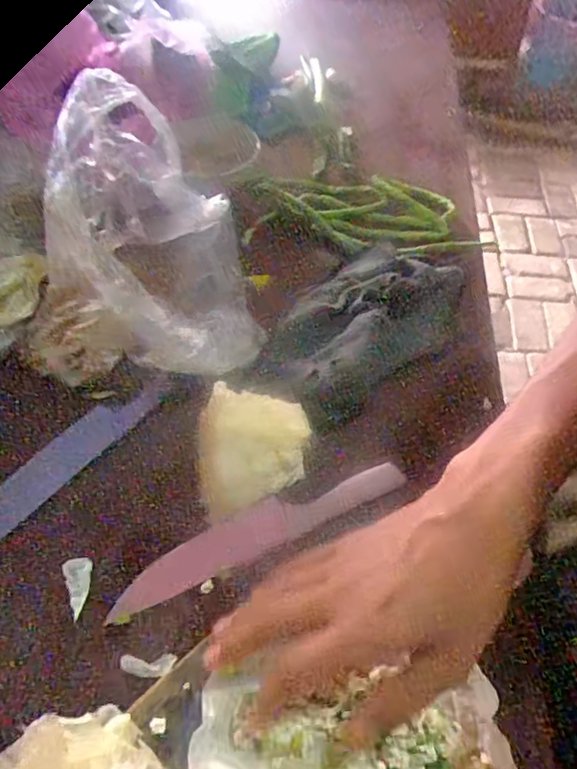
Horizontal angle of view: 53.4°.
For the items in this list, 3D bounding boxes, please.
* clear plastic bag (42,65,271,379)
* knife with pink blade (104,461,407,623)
[{"bbox_3d":[-0.120,-0.121,0.472,0.158,0.147,0.209,-11,54,-8],"label":"clear plastic bag"},{"bbox_3d":[-0.020,0.102,0.410,0.220,0.011,0.033,-21,56,-15],"label":"knife with pink blade"}]

